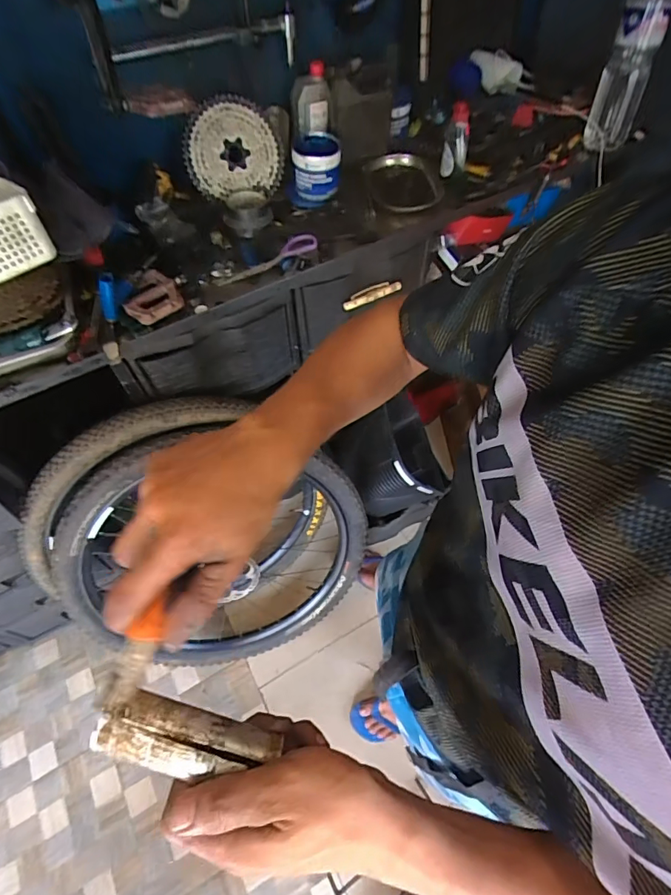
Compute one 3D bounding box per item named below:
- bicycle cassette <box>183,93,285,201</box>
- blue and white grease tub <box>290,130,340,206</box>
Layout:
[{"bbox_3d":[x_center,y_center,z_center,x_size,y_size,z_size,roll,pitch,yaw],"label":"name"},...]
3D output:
[{"bbox_3d":[-0.217,-0.639,0.990,0.199,0.179,0.040,-14,25,-8],"label":"bicycle cassette"},{"bbox_3d":[-0.041,-0.624,1.028,0.105,0.099,0.126,0,59,1],"label":"blue and white grease tub"}]

